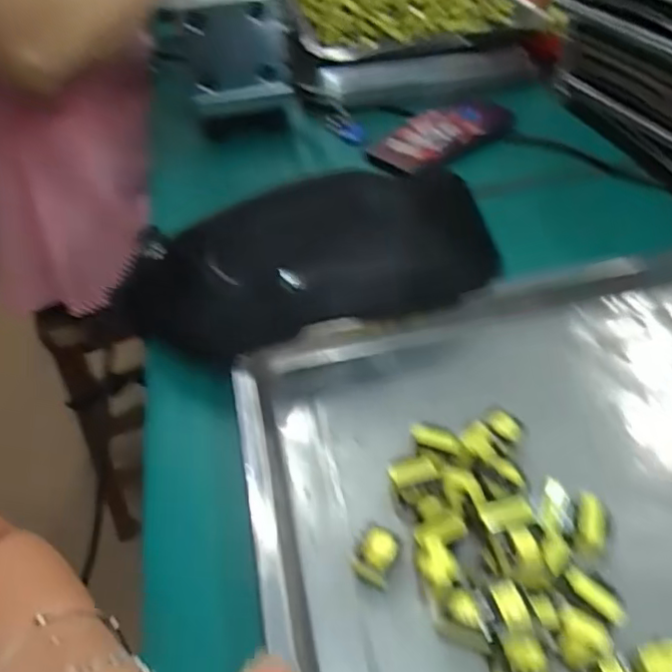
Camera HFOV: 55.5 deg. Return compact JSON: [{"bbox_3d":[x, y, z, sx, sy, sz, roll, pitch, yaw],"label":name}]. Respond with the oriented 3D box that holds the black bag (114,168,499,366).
[{"bbox_3d":[-0.018,-0.049,0.440,0.255,0.070,0.105,-12,42,-5],"label":"black bag"}]

